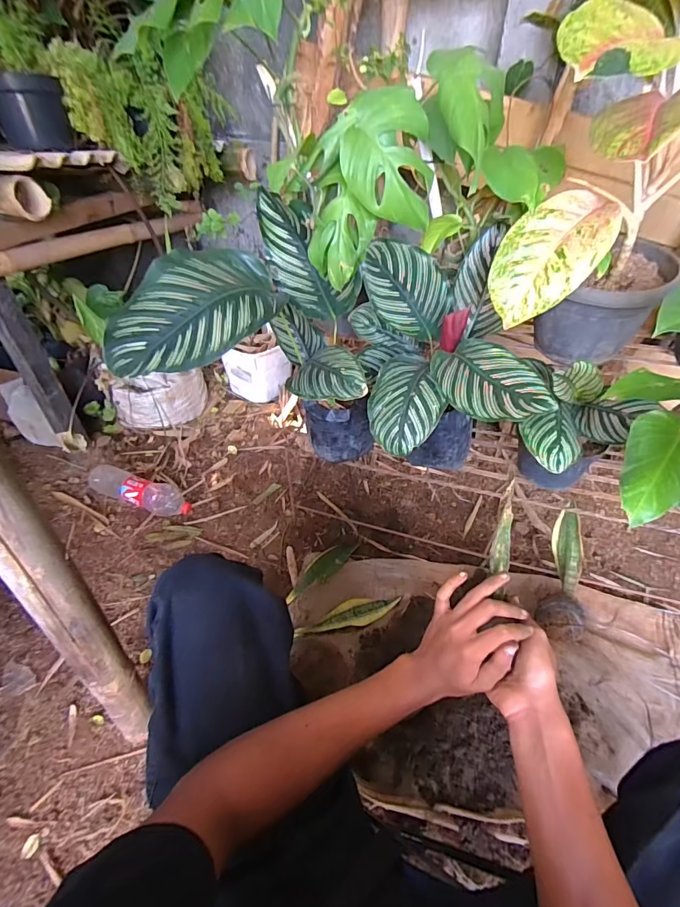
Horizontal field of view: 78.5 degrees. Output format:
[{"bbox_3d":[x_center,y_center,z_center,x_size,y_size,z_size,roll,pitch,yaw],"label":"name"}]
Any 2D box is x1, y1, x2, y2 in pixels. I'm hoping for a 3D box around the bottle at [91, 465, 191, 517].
[{"bbox_3d":[-0.586,0.110,1.216,0.323,0.076,0.094,13,43,9],"label":"bottle"}]

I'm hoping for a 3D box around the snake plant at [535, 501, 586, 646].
[{"bbox_3d":[0.504,0.259,0.931,0.084,0.074,0.304,15,62,11],"label":"snake plant"}]

